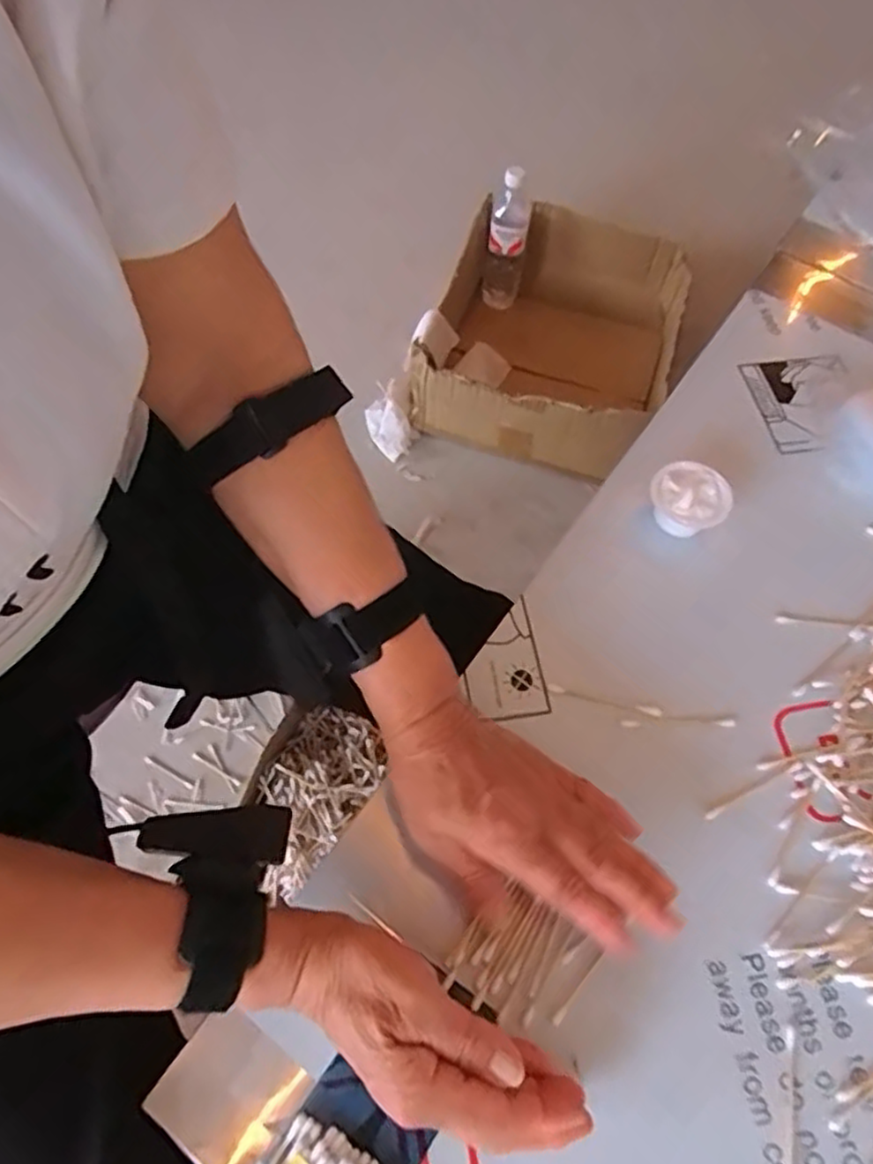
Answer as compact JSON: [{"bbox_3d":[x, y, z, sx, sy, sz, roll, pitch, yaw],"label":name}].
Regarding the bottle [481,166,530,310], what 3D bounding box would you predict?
[{"bbox_3d":[0.116,-0.562,1.162,0.068,0.208,0.070,7,63,2],"label":"bottle"}]

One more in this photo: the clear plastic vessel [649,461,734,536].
[{"bbox_3d":[0.176,-0.053,0.496,0.052,0.039,0.053,35,67,16],"label":"clear plastic vessel"}]

